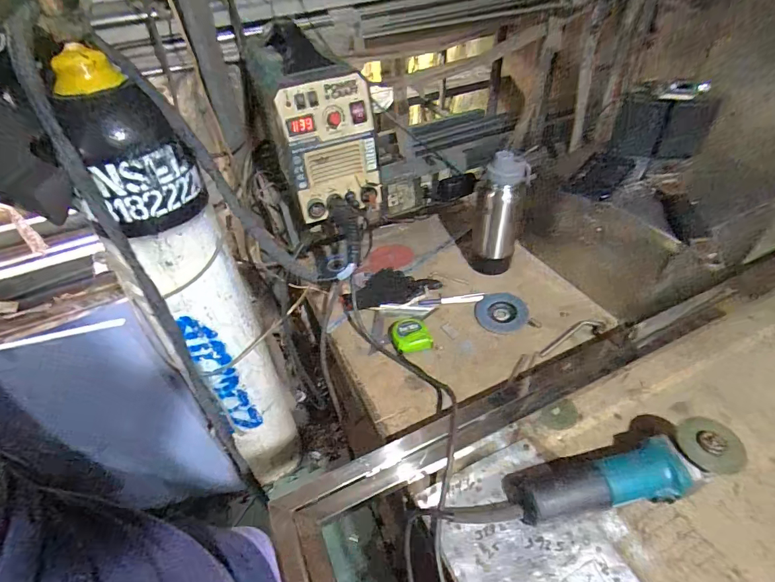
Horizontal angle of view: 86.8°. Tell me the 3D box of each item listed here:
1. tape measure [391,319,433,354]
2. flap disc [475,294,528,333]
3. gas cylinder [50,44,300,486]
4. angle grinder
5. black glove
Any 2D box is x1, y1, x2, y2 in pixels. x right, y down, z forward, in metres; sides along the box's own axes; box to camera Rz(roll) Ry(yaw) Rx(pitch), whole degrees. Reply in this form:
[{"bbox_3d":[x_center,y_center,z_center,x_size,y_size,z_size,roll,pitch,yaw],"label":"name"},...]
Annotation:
[{"bbox_3d":[0.043,0.085,0.756,0.066,0.033,0.058,-12,44,-8],"label":"tape measure"},{"bbox_3d":[0.223,0.038,0.802,0.097,0.012,0.092,-2,43,2],"label":"flap disc"},{"bbox_3d":[-0.397,0.099,0.940,0.150,1.108,0.167,2,43,5],"label":"gas cylinder"},{"bbox_3d":[0.302,0.239,0.532,0.276,0.091,0.076,-10,44,-6],"label":"angle grinder"},{"bbox_3d":[0.008,-0.007,0.865,0.202,0.027,0.109,-5,43,0],"label":"black glove"}]

